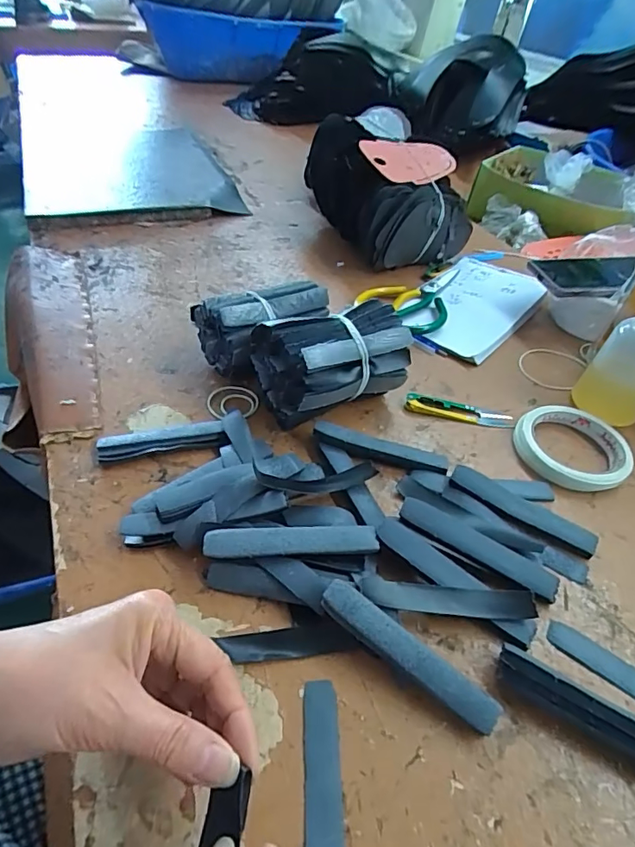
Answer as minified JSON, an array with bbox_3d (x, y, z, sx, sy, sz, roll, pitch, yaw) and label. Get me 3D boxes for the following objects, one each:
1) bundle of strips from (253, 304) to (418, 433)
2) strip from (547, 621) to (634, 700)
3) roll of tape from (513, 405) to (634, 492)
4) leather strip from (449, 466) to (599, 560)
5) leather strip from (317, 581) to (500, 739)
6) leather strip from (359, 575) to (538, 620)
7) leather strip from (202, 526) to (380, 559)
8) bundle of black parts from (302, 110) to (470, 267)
[{"bbox_3d":[0.015,-0.057,0.457,0.128,0.079,0.085,-19,49,-24],"label":"bundle of strips"},{"bbox_3d":[0.201,0.164,0.308,0.114,0.004,0.021,30,48,23],"label":"strip"},{"bbox_3d":[0.230,0.021,0.449,0.096,0.019,0.092,3,44,-3],"label":"roll of tape"},{"bbox_3d":[0.161,0.066,0.389,0.113,0.017,0.027,27,47,20],"label":"leather strip"},{"bbox_3d":[0.053,0.136,0.294,0.115,0.007,0.021,35,65,17],"label":"leather strip"},{"bbox_3d":[0.085,0.114,0.323,0.113,0.004,0.020,7,51,-3],"label":"leather strip"},{"bbox_3d":[-0.017,0.079,0.334,0.116,0.005,0.020,1,56,-10],"label":"leather strip"},{"bbox_3d":[0.097,-0.328,0.710,0.156,0.128,0.219,-17,49,-20],"label":"bundle of black parts"}]

